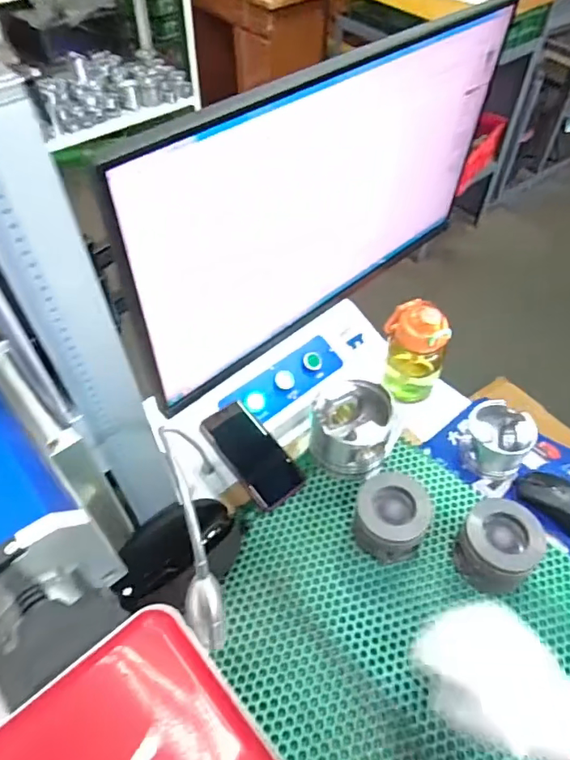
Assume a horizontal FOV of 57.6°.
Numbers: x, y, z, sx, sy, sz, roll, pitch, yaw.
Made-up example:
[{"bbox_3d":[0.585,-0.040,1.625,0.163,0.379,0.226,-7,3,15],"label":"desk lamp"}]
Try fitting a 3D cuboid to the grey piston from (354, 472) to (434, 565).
[{"bbox_3d":[0.133,0.177,0.657,0.091,0.086,0.084,-1,50,1],"label":"grey piston"}]

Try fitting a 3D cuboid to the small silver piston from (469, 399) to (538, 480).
[{"bbox_3d":[0.306,0.089,0.753,0.087,0.088,0.081,7,51,7],"label":"small silver piston"}]

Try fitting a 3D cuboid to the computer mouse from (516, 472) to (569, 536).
[{"bbox_3d":[0.381,0.169,0.717,0.111,0.032,0.053,36,59,27],"label":"computer mouse"}]

